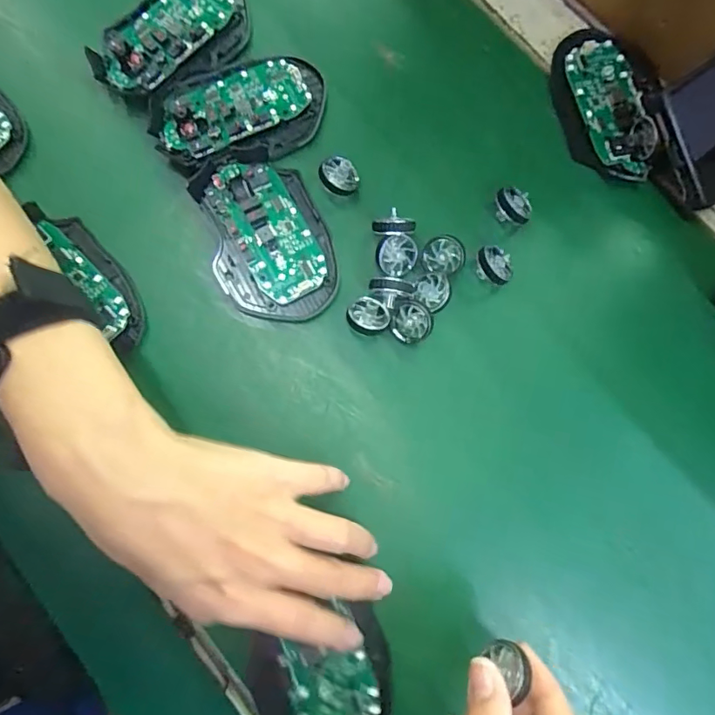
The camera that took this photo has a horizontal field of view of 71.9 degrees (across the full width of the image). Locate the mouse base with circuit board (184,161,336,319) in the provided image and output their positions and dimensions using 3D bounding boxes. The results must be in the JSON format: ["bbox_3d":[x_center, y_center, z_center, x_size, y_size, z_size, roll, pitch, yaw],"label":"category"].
[{"bbox_3d":[-0.058,-0.077,0.312,0.075,0.013,0.114,-22,84,-11],"label":"mouse base with circuit board"}]

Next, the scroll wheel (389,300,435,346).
[{"bbox_3d":[0.033,-0.021,0.297,0.025,0.007,0.023,16,79,-5],"label":"scroll wheel"}]

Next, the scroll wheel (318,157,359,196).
[{"bbox_3d":[-0.012,-0.117,0.320,0.022,0.006,0.026,-29,91,-6],"label":"scroll wheel"}]

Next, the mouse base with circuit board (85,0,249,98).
[{"bbox_3d":[-0.125,-0.223,0.342,0.116,0.016,0.072,-39,86,-12],"label":"mouse base with circuit board"}]

